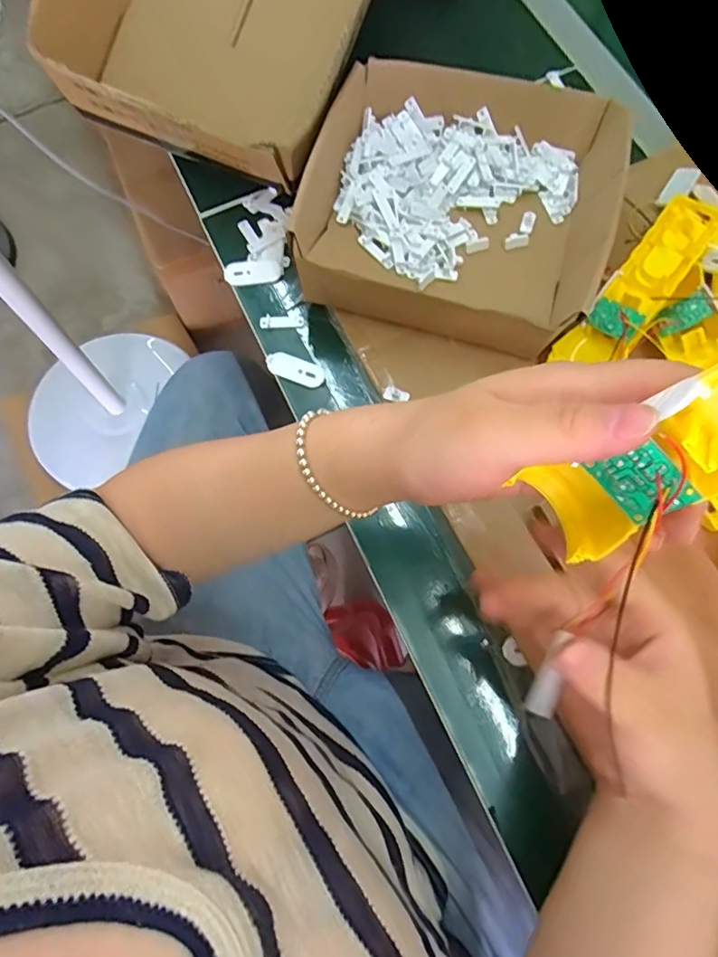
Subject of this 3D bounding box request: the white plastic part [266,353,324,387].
[{"bbox_3d":[-0.053,-0.091,0.440,0.048,0.011,0.018,14,75,3],"label":"white plastic part"}]

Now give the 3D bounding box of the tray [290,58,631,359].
[{"bbox_3d":[0.086,-0.229,0.434,0.243,0.060,0.232,18,75,5],"label":"tray"}]

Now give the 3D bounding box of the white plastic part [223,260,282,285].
[{"bbox_3d":[-0.092,-0.180,0.460,0.048,0.009,0.017,-7,75,-2],"label":"white plastic part"}]

